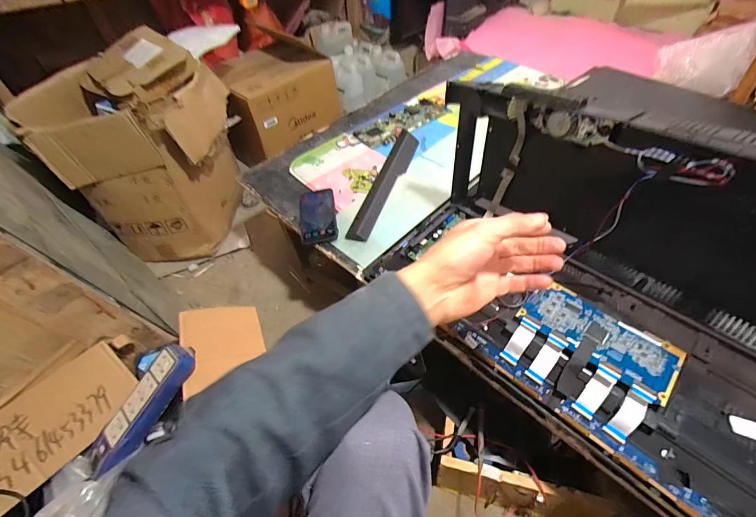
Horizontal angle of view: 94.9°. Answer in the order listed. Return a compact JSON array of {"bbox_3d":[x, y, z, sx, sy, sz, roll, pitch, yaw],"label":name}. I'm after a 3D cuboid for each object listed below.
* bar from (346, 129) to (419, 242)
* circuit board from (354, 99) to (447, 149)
[{"bbox_3d":[0.023,-0.189,0.823,0.058,0.020,0.385,14,52,14],"label":"bar"},{"bbox_3d":[0.065,-0.390,0.994,0.270,0.021,0.110,-32,55,-21],"label":"circuit board"}]

